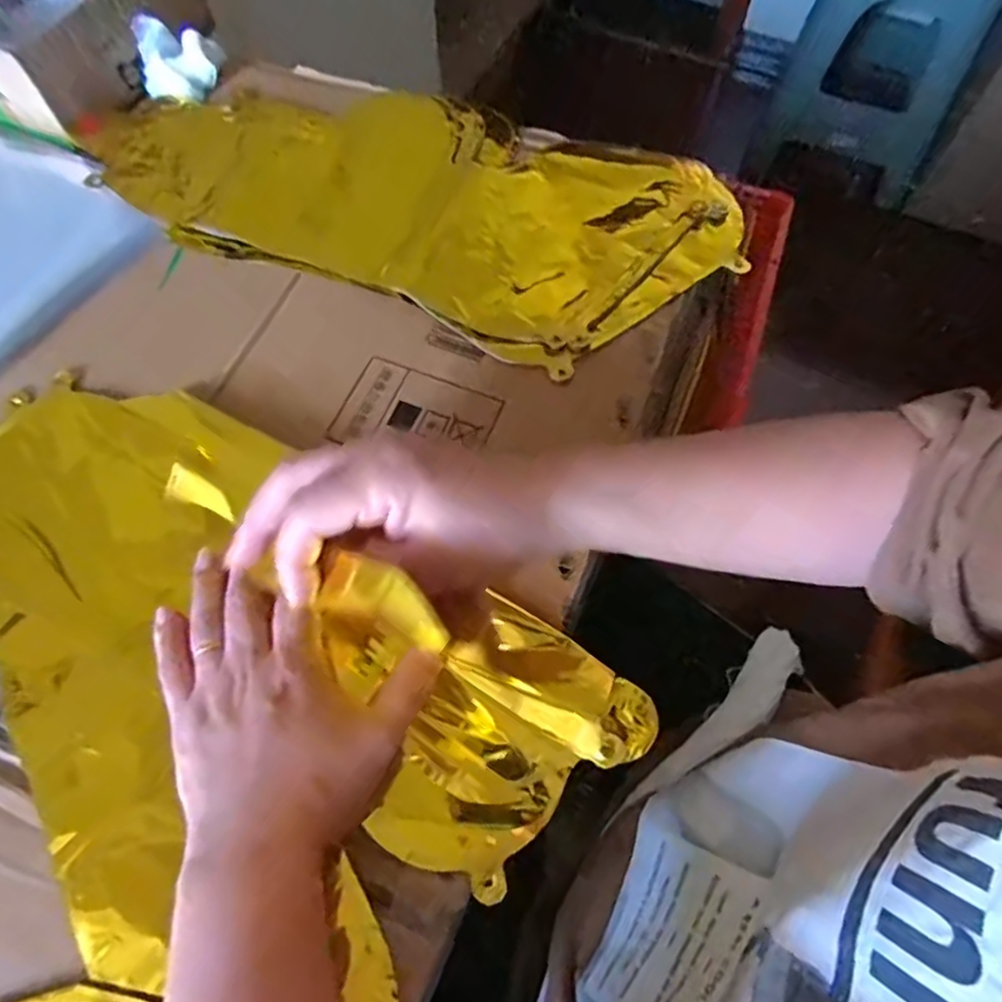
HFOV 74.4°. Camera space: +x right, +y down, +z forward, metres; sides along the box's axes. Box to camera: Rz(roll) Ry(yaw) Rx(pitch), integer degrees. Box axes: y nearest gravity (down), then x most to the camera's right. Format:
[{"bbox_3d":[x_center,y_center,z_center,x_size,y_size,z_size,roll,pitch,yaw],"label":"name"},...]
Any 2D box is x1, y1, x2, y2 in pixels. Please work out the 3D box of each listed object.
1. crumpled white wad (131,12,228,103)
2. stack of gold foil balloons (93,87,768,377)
[{"bbox_3d":[-0.248,-0.344,0.511,0.059,0.040,0.041,-14,64,-6],"label":"crumpled white wad"},{"bbox_3d":[-0.068,-0.225,0.469,0.443,0.018,0.202,21,66,11],"label":"stack of gold foil balloons"}]

